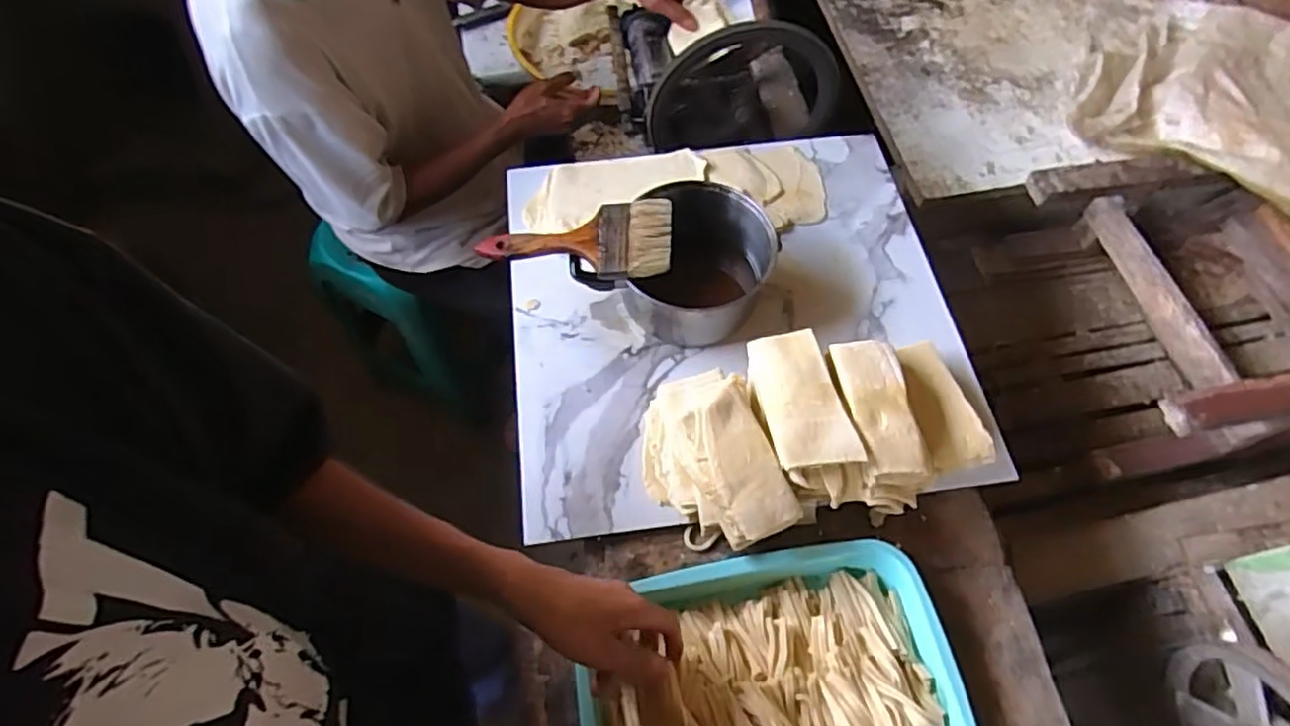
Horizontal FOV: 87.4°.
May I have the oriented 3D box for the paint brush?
[{"bbox_3d":[-0.070,-0.123,0.690,0.193,0.020,0.089,-3,65,1],"label":"paint brush"}]

